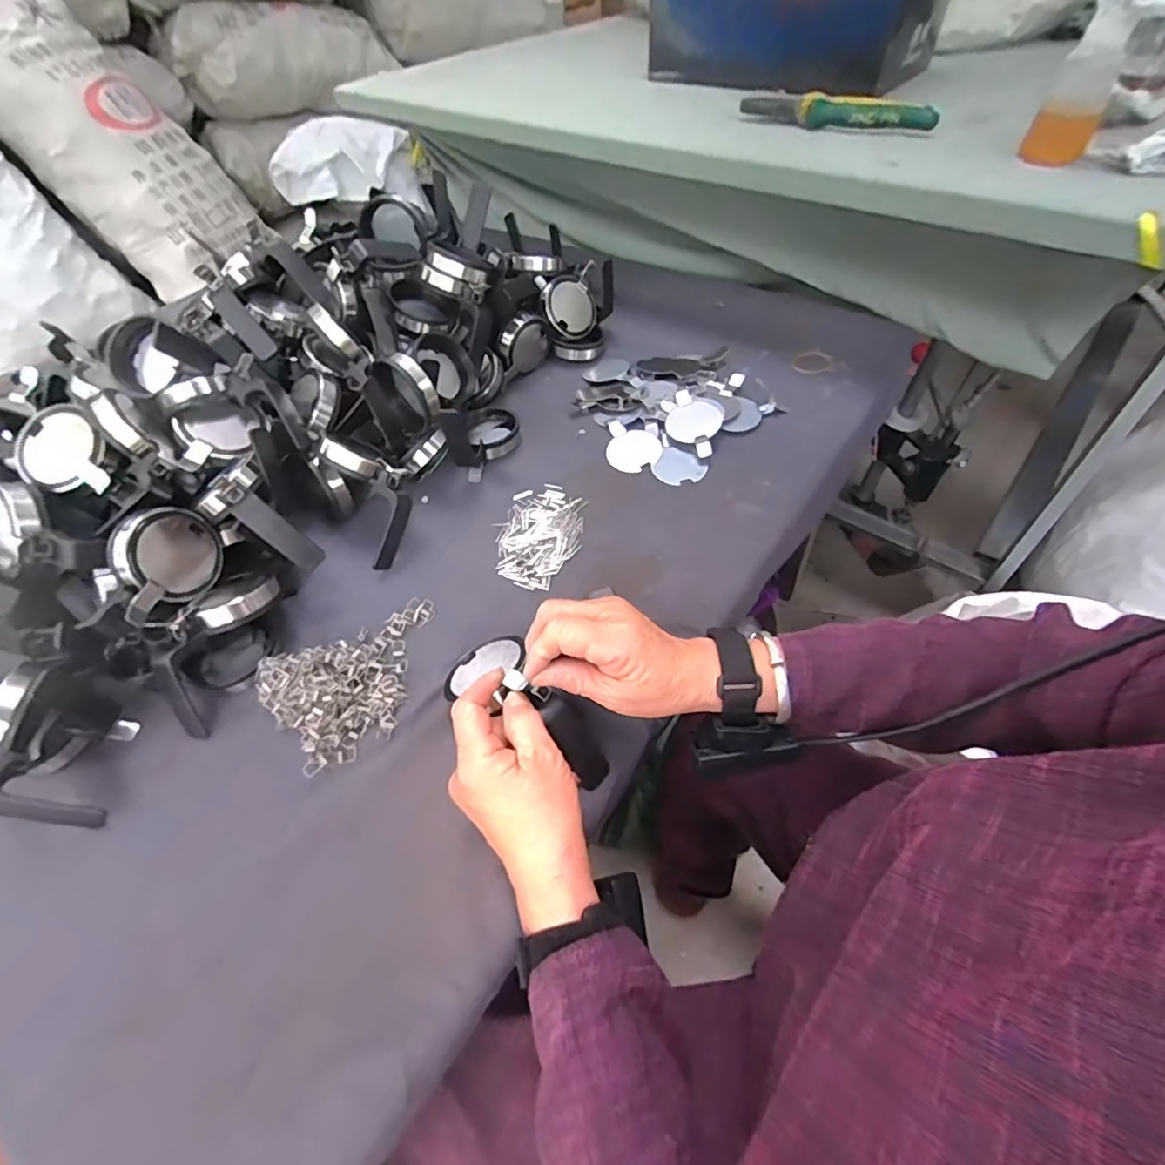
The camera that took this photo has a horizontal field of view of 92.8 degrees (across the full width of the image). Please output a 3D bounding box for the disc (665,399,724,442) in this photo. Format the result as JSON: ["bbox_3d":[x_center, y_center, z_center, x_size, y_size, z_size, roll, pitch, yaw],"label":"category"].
[{"bbox_3d":[0.119,-0.171,0.584,0.053,0.010,0.063,31,61,25],"label":"disc"}]

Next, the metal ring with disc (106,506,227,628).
[{"bbox_3d":[-0.318,-0.012,0.430,0.030,0.069,0.085,-17,80,30],"label":"metal ring with disc"}]

